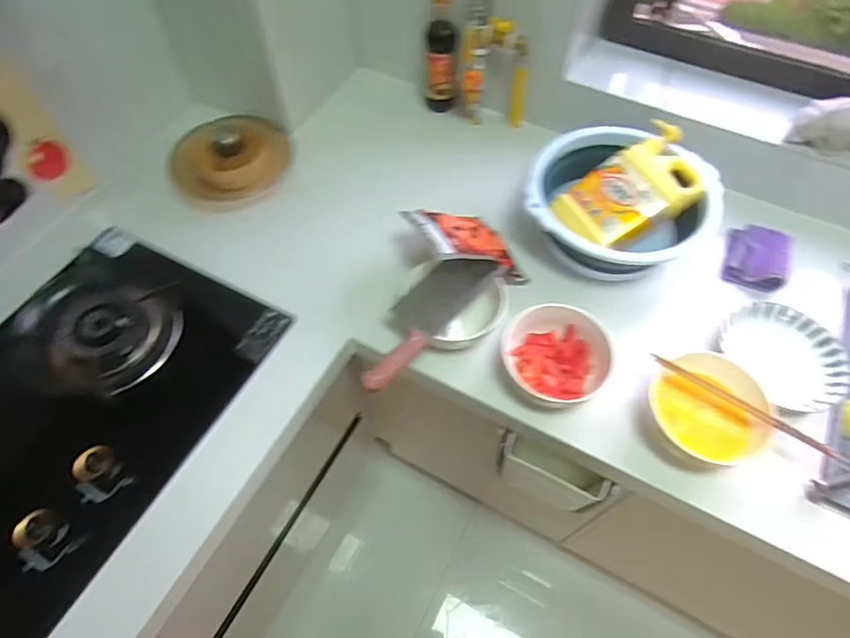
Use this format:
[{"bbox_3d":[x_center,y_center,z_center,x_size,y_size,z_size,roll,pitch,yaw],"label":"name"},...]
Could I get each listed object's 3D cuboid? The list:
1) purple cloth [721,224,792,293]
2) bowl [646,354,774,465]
[{"bbox_3d":[0.555,-0.113,0.868,0.086,0.036,0.128,20,61,12],"label":"purple cloth"},{"bbox_3d":[0.373,0.121,0.693,0.139,0.065,0.132,15,60,9],"label":"bowl"}]

